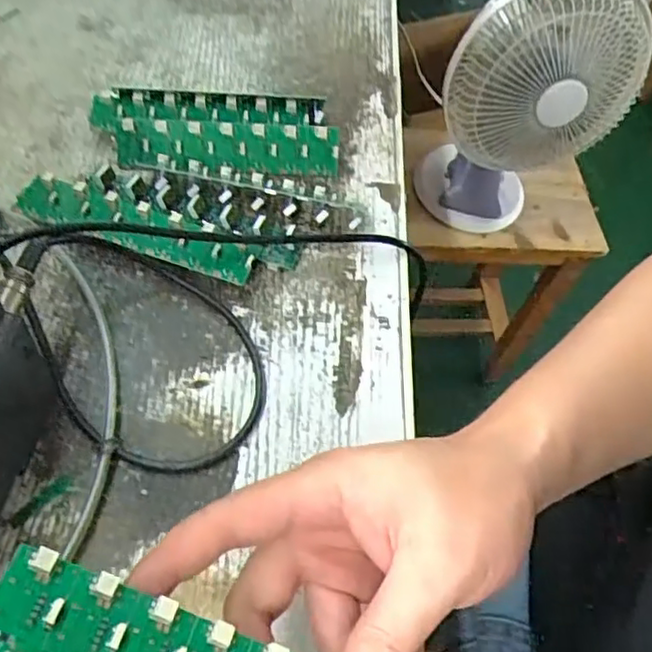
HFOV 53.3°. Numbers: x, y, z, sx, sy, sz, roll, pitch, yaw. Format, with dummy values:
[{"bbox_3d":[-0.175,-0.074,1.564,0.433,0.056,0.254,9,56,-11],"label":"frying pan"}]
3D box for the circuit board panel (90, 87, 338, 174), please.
[{"bbox_3d":[-0.072,-0.132,0.427,0.151,0.023,0.062,0,57,-10],"label":"circuit board panel"}]

